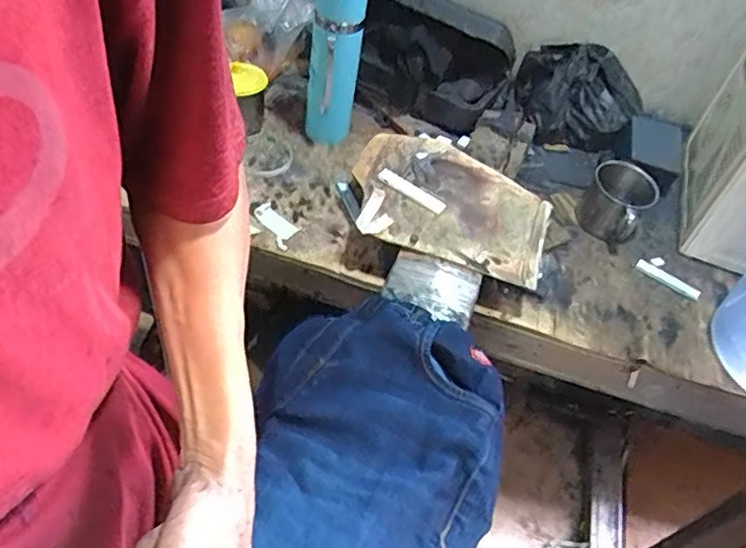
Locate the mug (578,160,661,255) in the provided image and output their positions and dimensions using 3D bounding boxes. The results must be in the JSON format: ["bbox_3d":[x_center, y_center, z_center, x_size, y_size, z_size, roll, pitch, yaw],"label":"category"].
[{"bbox_3d":[0.314,-0.093,0.807,0.072,0.073,0.099,-22,56,-26],"label":"mug"}]

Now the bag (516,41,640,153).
[{"bbox_3d":[0.304,-0.269,0.924,0.183,0.110,0.118,19,48,7],"label":"bag"}]

